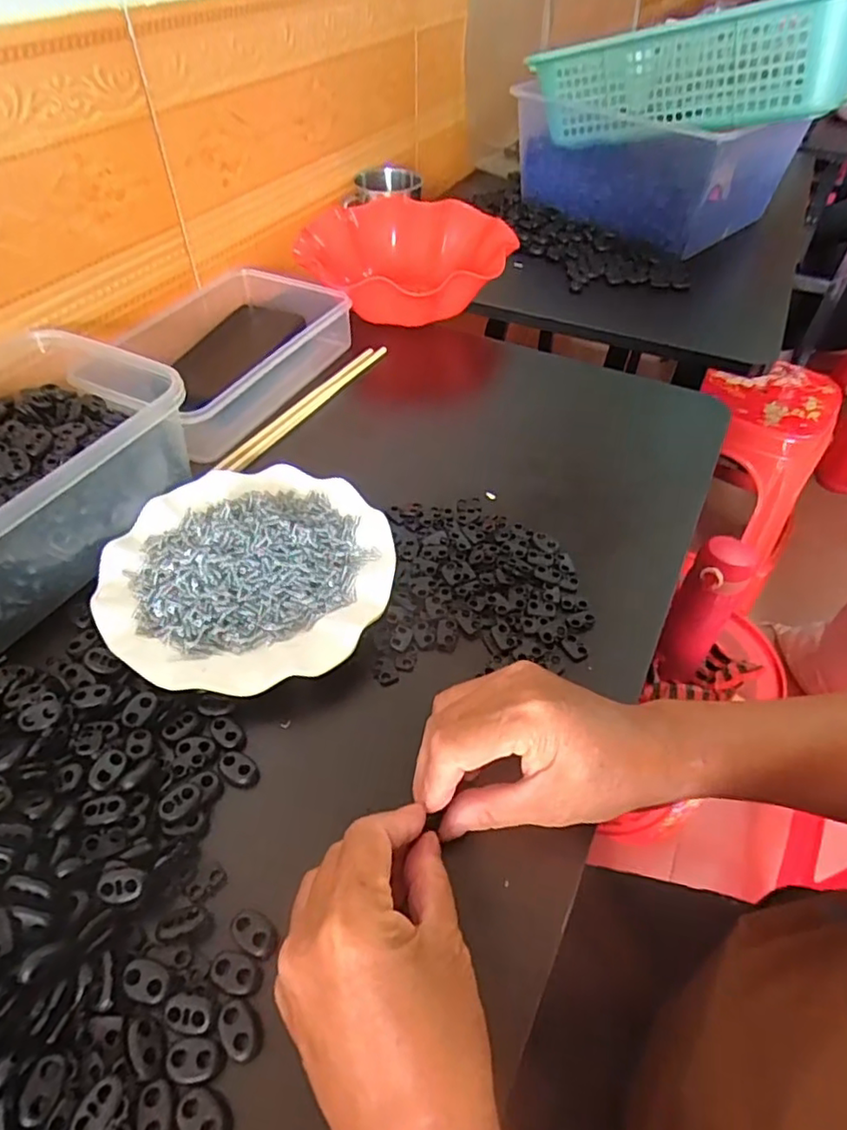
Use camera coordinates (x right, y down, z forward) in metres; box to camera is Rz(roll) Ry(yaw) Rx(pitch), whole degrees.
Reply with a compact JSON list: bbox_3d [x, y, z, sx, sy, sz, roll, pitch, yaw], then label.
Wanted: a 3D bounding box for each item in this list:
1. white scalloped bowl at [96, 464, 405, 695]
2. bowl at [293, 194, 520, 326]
[{"bbox_3d":[-0.112,-0.002,0.399,0.178,0.024,0.177,2,51,-3],"label":"white scalloped bowl"},{"bbox_3d":[-0.023,-0.328,0.678,0.224,0.077,0.219,2,51,-3],"label":"bowl"}]

